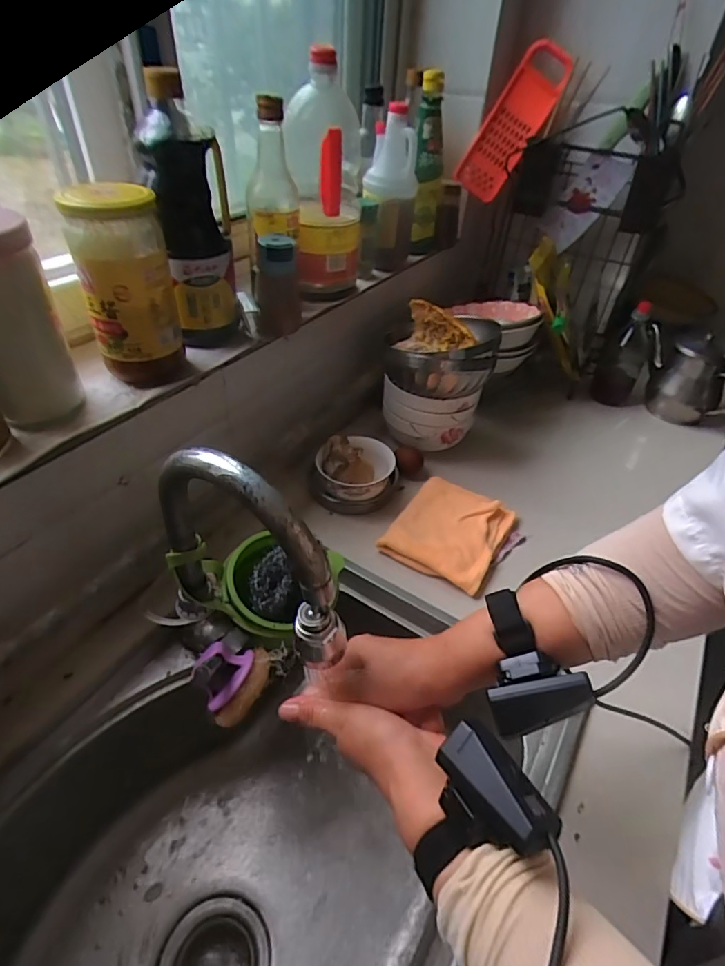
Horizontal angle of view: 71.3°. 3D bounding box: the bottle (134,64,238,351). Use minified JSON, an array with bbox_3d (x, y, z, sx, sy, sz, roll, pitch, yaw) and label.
[{"bbox_3d":[-0.189,-0.279,0.558,0.082,0.256,0.066,-7,43,-11],"label":"bottle"}]

